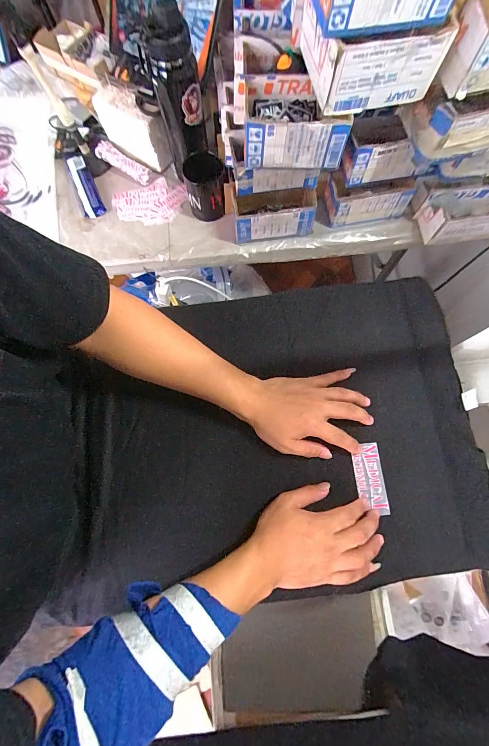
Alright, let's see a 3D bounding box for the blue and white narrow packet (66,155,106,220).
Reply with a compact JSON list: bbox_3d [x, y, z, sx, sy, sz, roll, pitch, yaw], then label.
[{"bbox_3d":[-0.348,-0.408,0.696,0.045,0.020,0.160,-24,77,-6],"label":"blue and white narrow packet"}]

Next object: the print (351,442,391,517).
[{"bbox_3d":[0.165,0.139,0.418,0.040,0.004,0.088,-4,74,-4],"label":"print"}]

